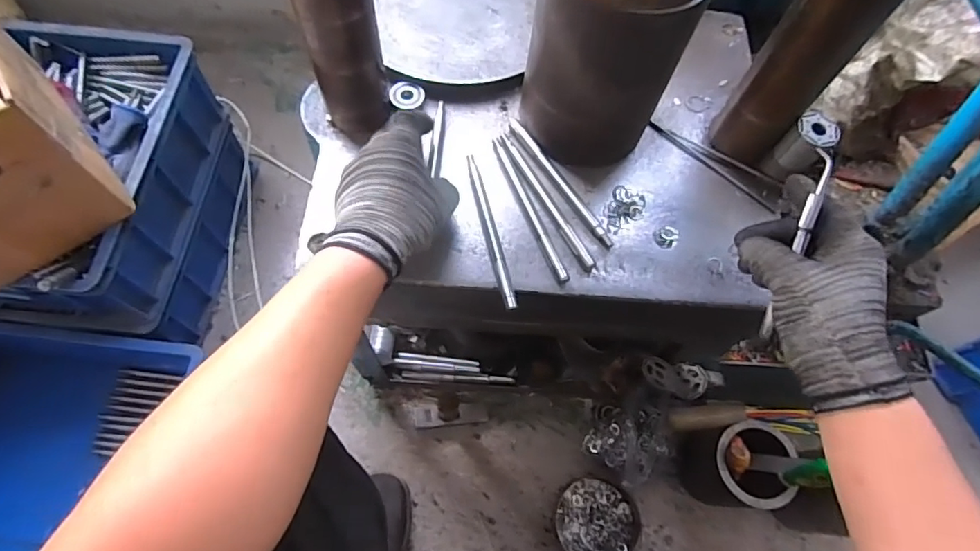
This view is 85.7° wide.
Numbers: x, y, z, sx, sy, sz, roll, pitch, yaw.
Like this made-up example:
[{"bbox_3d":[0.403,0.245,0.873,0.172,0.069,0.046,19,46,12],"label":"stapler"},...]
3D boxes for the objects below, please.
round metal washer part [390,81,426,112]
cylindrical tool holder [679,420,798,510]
[{"bbox_3d":[-0.085,-0.185,0.542,0.035,0.008,0.029,1,66,-3],"label":"round metal washer part"},{"bbox_3d":[0.347,0.279,0.771,0.087,0.179,0.108,-2,67,-4],"label":"cylindrical tool holder"}]

